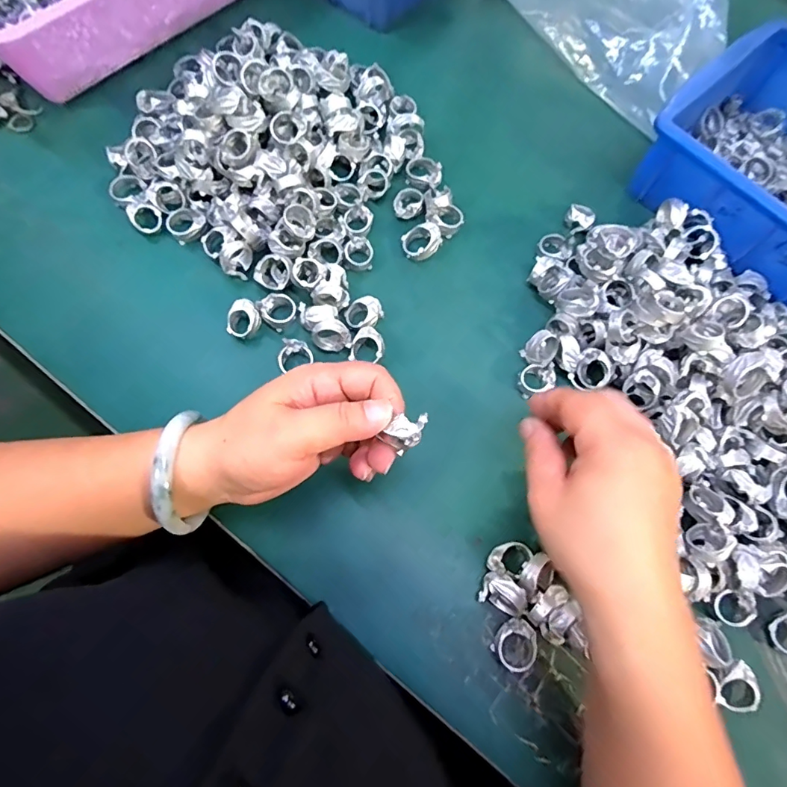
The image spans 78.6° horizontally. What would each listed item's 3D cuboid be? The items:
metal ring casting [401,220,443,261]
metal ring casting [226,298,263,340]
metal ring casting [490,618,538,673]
[{"bbox_3d":[0.022,-0.124,0.391,0.028,0.014,0.032,36,76,9],"label":"metal ring casting"},{"bbox_3d":[-0.112,-0.054,0.359,0.026,0.018,0.024,0,73,-1],"label":"metal ring casting"},{"bbox_3d":[0.077,0.156,0.298,0.026,0.011,0.028,0,73,-1],"label":"metal ring casting"}]

